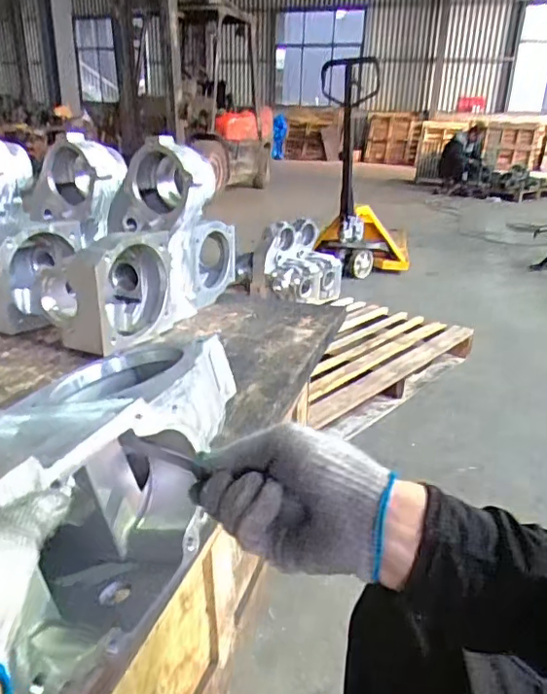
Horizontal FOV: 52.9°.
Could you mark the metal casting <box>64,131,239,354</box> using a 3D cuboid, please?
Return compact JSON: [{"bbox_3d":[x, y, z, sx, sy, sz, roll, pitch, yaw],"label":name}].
[{"bbox_3d":[-0.213,-0.206,1.031,0.189,0.319,0.443,5,23,7],"label":"metal casting"}]

